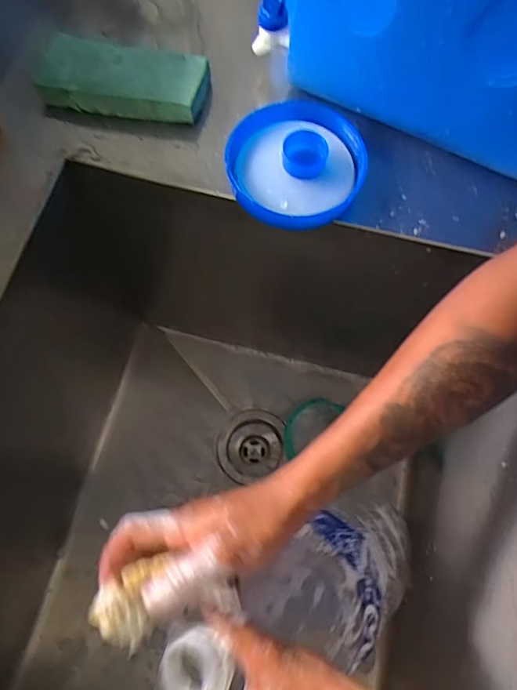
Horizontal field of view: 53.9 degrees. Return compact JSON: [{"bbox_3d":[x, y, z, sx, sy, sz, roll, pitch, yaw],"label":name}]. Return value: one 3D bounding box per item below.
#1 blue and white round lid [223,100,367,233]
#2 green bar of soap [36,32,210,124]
[{"bbox_3d":[0.034,-0.163,0.457,0.120,0.035,0.119,1,69,-3],"label":"blue and white round lid"},{"bbox_3d":[-0.125,-0.250,0.480,0.146,0.036,0.061,7,69,0],"label":"green bar of soap"}]

